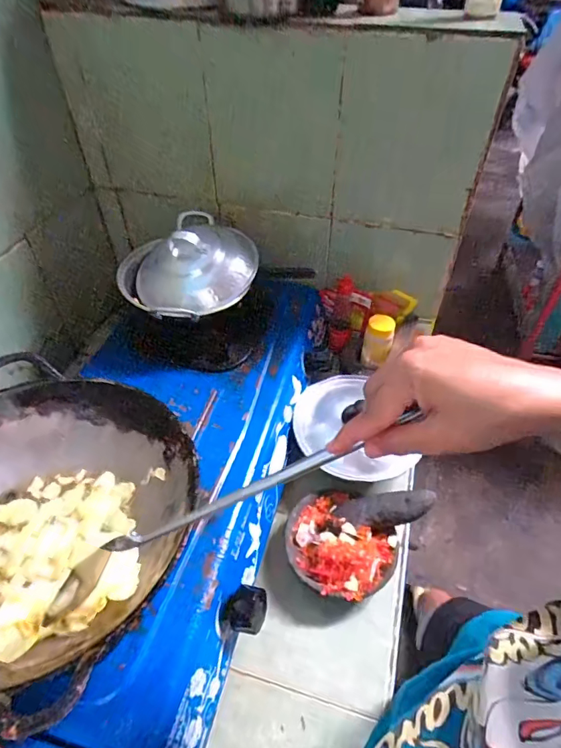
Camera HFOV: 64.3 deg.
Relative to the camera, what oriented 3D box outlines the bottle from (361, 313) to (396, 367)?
[{"bbox_3d":[0.173,-0.057,0.787,0.046,0.080,0.047,17,49,15],"label":"bottle"}]

